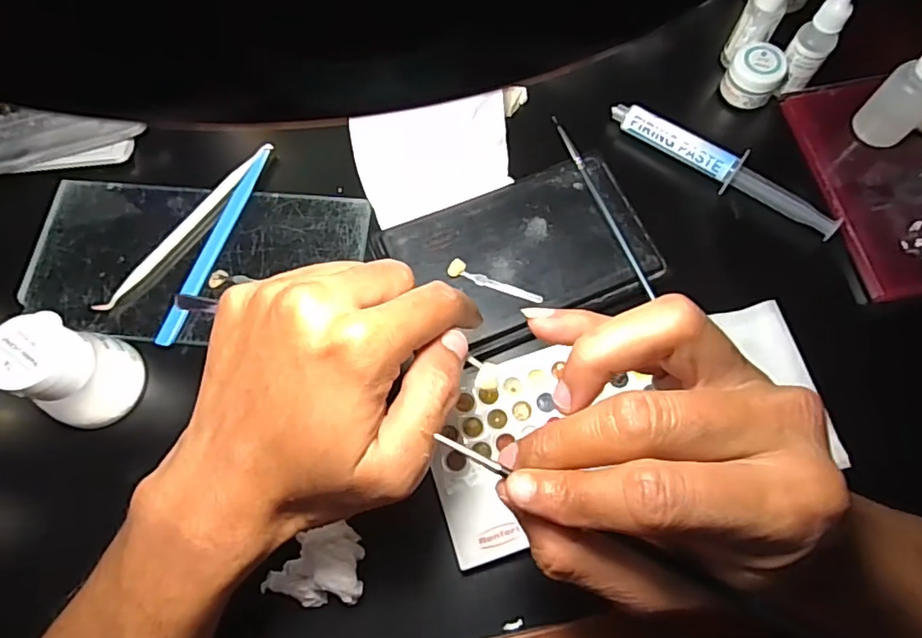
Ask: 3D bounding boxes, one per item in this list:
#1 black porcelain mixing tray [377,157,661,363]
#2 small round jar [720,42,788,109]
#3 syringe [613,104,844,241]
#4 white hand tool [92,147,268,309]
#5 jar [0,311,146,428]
[{"bbox_3d":[0.037,-0.037,0.332,0.146,0.015,0.095,-21,72,-7],"label":"black porcelain mixing tray"},{"bbox_3d":[0.190,-0.157,0.369,0.033,0.024,0.032,0,71,0],"label":"small round jar"},{"bbox_3d":[0.161,-0.094,0.354,0.147,0.019,0.018,35,75,11],"label":"syringe"},{"bbox_3d":[-0.167,-0.058,0.349,0.012,0.006,0.139,35,75,11],"label":"white hand tool"},{"bbox_3d":[-0.201,0.028,0.293,0.042,0.064,0.047,12,72,5],"label":"jar"}]

